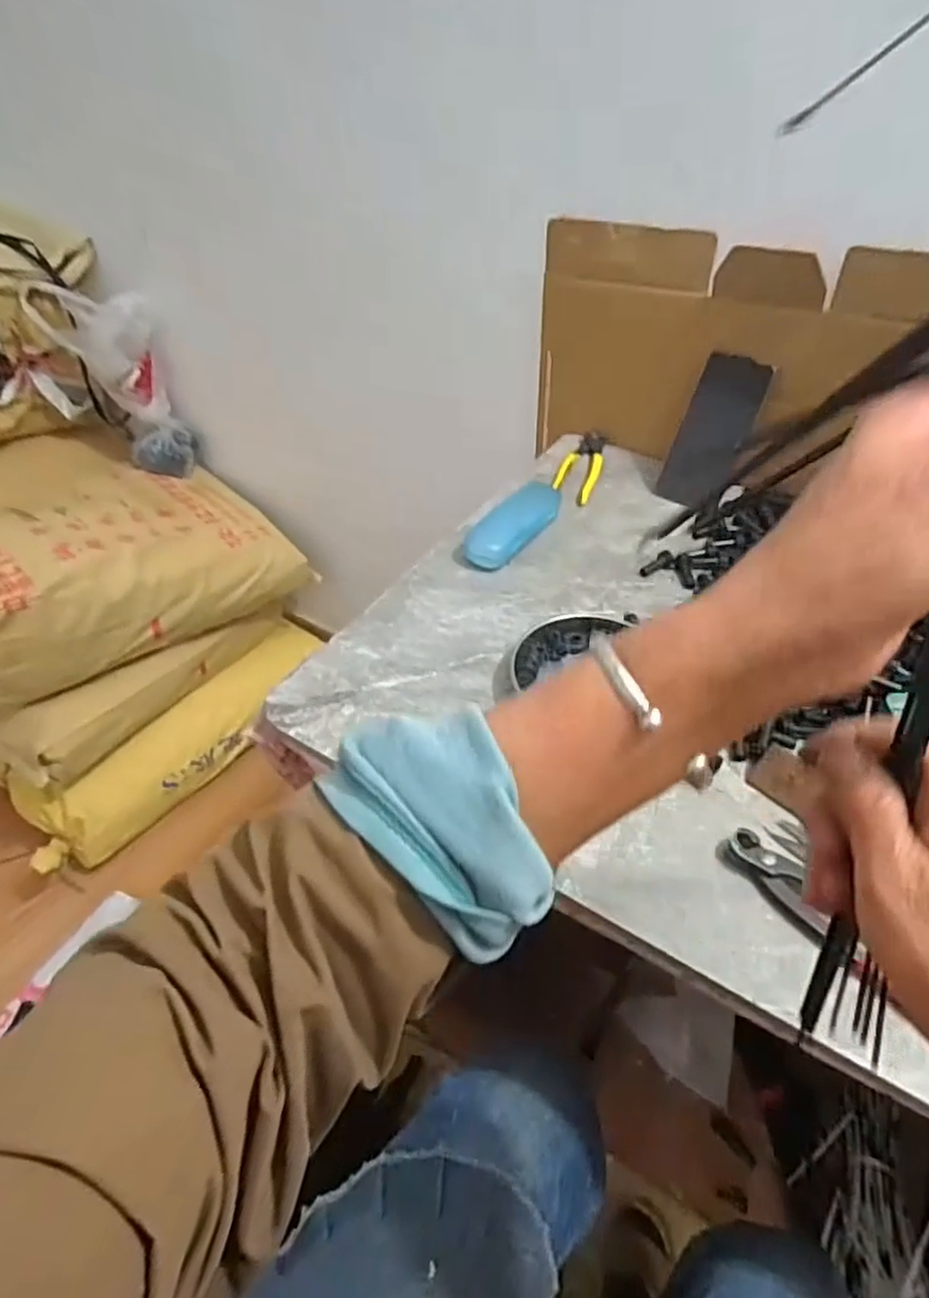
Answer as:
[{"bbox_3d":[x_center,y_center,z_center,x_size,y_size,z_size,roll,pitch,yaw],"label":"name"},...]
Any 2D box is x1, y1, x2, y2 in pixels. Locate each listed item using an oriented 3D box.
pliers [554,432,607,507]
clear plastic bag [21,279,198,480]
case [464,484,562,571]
[{"bbox_3d":[0.149,-0.229,0.846,0.043,0.017,0.182,17,46,12],"label":"pliers"},{"bbox_3d":[-0.623,-0.491,1.266,0.136,0.368,0.157,5,37,41],"label":"clear plastic bag"},{"bbox_3d":[0.057,-0.136,0.730,0.050,0.029,0.152,28,49,22],"label":"case"}]

